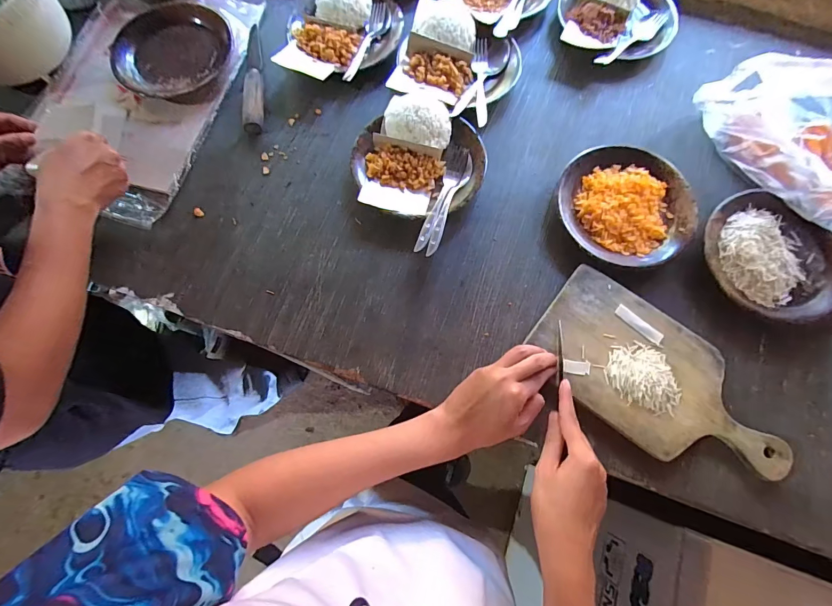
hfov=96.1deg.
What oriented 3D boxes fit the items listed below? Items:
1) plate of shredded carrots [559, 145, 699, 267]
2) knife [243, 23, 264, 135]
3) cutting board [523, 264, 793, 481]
[{"bbox_3d":[0.292,-0.136,0.525,0.167,0.029,0.180,0,74,0],"label":"plate of shredded carrots"},{"bbox_3d":[-0.258,-0.362,0.594,0.031,0.014,0.213,-6,74,-2],"label":"knife"},{"bbox_3d":[0.299,0.092,0.459,0.306,0.026,0.168,32,76,9],"label":"cutting board"}]

